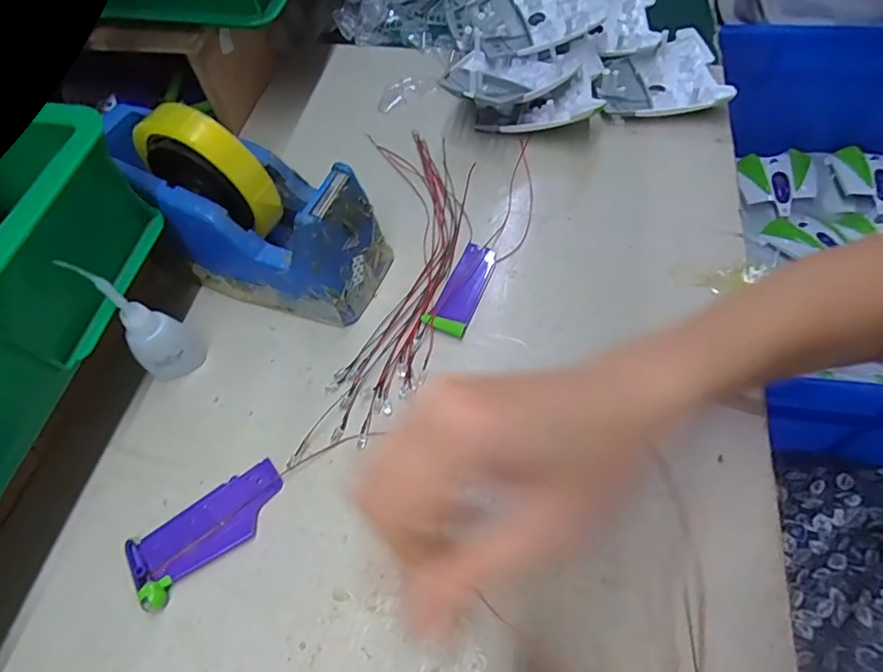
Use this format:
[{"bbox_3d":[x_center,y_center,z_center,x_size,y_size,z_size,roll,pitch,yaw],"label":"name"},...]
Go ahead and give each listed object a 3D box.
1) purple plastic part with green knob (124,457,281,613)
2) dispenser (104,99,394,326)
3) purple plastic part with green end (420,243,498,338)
[{"bbox_3d":[-0.132,0.110,0.302,0.088,0.009,0.041,-32,63,-15],"label":"purple plastic part with green knob"},{"bbox_3d":[-0.130,-0.084,0.354,0.170,0.113,0.073,15,61,12],"label":"dispenser"},{"bbox_3d":[0.017,-0.036,0.380,0.029,0.004,0.078,21,63,15],"label":"purple plastic part with green end"}]

